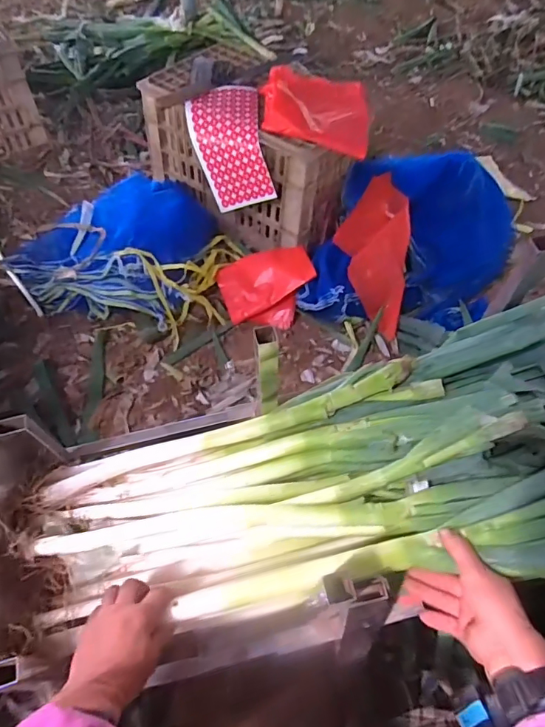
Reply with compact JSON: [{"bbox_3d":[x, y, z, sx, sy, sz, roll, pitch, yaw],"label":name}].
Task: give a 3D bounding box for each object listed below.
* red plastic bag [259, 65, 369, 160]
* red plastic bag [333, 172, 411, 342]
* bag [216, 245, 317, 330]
[{"bbox_3d":[0.100,-0.591,1.069,0.246,0.046,0.280,9,55,2],"label":"red plastic bag"},{"bbox_3d":[0.230,-0.256,1.079,0.165,0.057,0.389,2,80,-4],"label":"red plastic bag"},{"bbox_3d":[-0.013,-0.173,1.103,0.210,0.106,0.157,-8,58,-10],"label":"bag"}]

